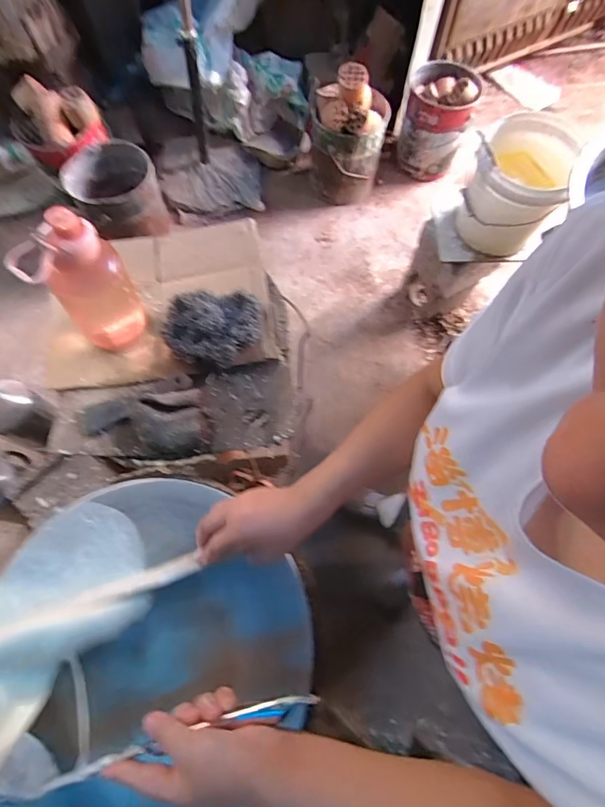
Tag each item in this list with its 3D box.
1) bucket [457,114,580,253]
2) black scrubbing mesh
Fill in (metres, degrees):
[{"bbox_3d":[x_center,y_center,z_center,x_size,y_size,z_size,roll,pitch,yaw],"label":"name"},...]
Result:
[{"bbox_3d":[0.556,-0.573,1.127,0.227,0.236,0.288,18,70,7],"label":"bucket"},{"bbox_3d":[-0.156,-0.134,0.707,0.160,0.035,0.130,7,69,3],"label":"black scrubbing mesh"}]

